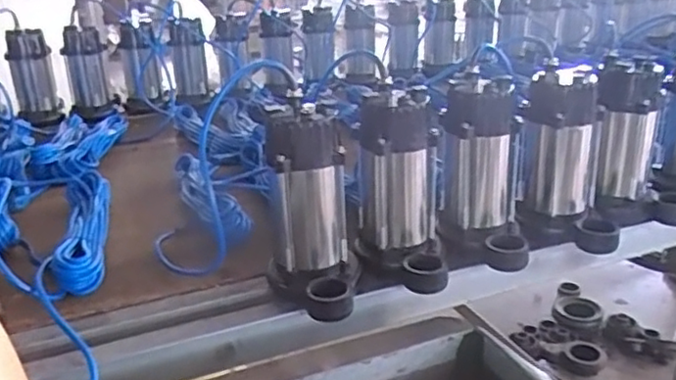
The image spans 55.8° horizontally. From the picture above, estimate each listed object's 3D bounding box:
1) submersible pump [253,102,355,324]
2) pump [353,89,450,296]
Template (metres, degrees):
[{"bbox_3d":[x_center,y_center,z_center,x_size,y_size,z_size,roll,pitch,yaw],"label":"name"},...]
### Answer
[{"bbox_3d":[-0.038,0.026,0.769,0.107,0.233,0.135,-3,21,-3],"label":"submersible pump"},{"bbox_3d":[0.078,-0.004,0.815,0.107,0.223,0.138,-2,21,1],"label":"pump"}]

